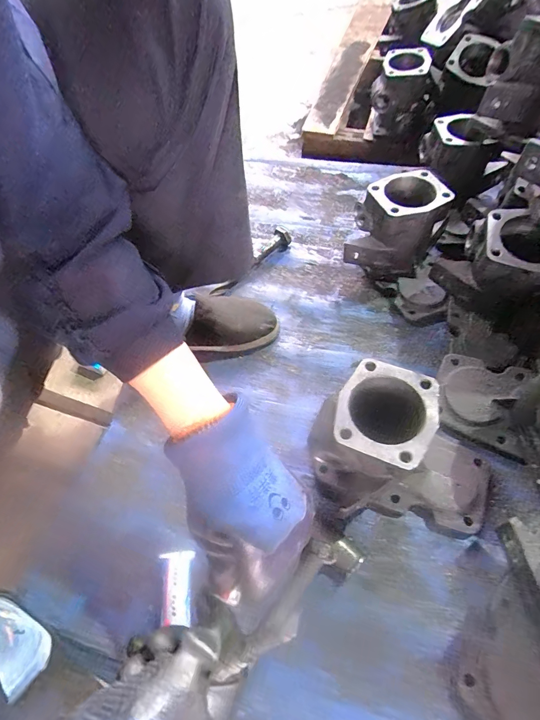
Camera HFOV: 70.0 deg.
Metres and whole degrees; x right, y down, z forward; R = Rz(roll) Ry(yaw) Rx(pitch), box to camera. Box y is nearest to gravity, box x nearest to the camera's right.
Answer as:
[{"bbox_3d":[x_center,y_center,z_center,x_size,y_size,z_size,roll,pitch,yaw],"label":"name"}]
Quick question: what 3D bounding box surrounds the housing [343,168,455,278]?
[{"bbox_3d":[0.197,-0.203,0.603,0.134,0.141,0.101,14,60,13],"label":"housing"}]

